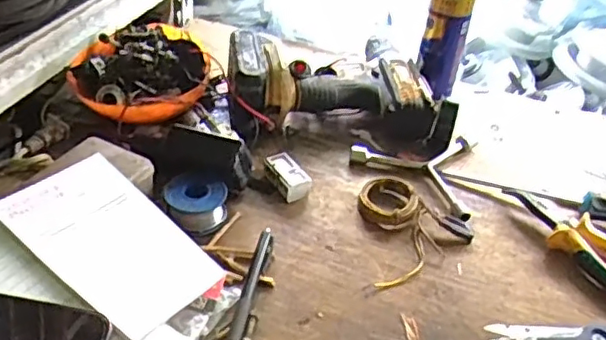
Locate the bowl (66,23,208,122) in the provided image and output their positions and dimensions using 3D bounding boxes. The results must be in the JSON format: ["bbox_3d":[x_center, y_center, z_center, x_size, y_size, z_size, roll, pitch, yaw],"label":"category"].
[{"bbox_3d":[-0.170,-0.112,0.651,0.134,0.051,0.140,-11,42,-20],"label":"bowl"}]

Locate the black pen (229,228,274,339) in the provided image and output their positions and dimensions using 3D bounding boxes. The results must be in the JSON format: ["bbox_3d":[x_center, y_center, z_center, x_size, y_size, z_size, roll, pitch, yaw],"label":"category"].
[{"bbox_3d":[-0.042,0.097,0.495,0.013,0.016,0.133,12,39,5],"label":"black pen"}]

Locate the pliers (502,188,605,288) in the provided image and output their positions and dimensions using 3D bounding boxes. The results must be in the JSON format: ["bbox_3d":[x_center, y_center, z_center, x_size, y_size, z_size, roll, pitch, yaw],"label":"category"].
[{"bbox_3d":[0.257,0.065,0.575,0.051,0.024,0.157,-23,48,-32],"label":"pliers"}]

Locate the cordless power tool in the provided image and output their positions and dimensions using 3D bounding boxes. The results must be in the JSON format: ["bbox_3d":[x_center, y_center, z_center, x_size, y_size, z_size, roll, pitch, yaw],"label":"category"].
[{"bbox_3d":[0.039,-0.082,0.683,0.233,0.076,0.136,2,40,-7],"label":"cordless power tool"}]

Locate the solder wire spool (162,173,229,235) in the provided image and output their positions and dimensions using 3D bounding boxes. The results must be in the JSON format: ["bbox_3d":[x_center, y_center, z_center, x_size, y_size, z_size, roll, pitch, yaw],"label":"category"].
[{"bbox_3d":[-0.095,0.029,0.553,0.050,0.030,0.051,20,41,14],"label":"solder wire spool"}]

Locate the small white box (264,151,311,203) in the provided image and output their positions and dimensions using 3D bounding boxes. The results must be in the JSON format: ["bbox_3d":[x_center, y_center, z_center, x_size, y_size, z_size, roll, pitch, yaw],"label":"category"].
[{"bbox_3d":[-0.015,0.007,0.607,0.029,0.022,0.047,-18,46,-28],"label":"small white box"}]

